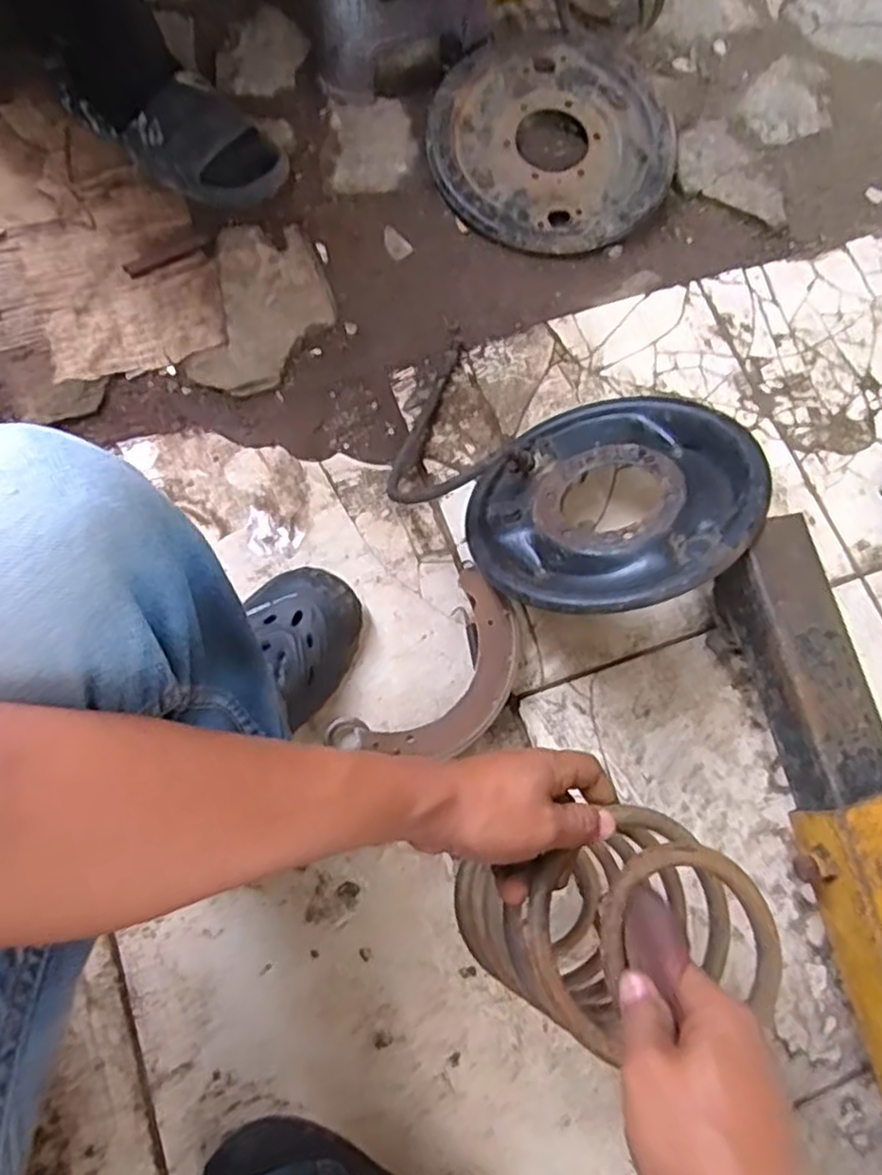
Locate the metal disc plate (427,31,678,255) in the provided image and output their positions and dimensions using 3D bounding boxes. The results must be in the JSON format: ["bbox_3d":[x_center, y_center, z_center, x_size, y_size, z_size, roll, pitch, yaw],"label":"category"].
[{"bbox_3d":[0.135,-0.548,0.908,0.287,0.057,0.287,0,73,-1],"label":"metal disc plate"}]

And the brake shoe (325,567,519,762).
[{"bbox_3d":[0.003,0.094,0.714,0.117,0.034,0.212,39,76,11],"label":"brake shoe"}]

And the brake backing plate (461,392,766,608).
[{"bbox_3d":[0.164,-0.083,0.691,0.256,0.033,0.268,-13,48,15],"label":"brake backing plate"}]

